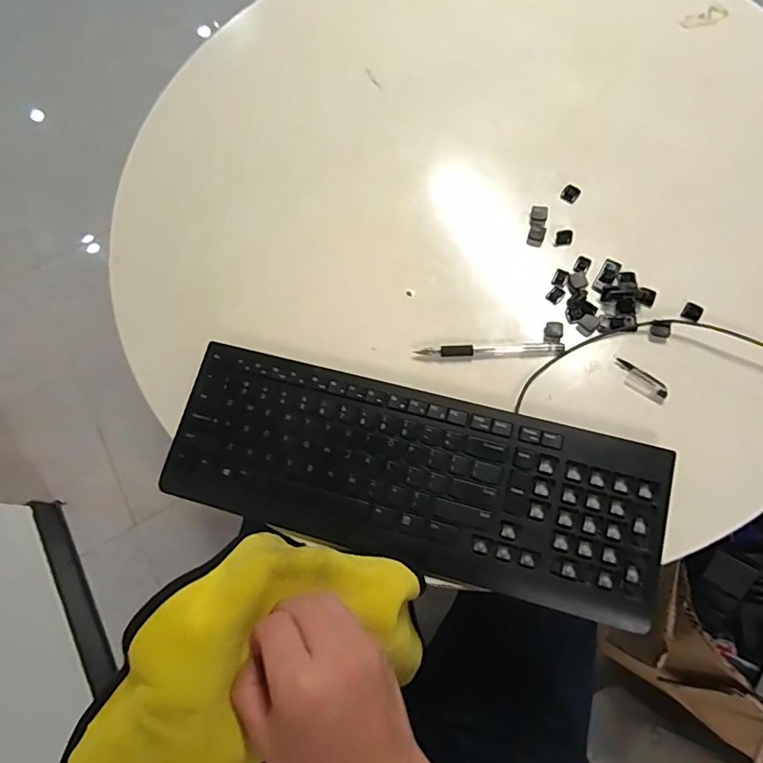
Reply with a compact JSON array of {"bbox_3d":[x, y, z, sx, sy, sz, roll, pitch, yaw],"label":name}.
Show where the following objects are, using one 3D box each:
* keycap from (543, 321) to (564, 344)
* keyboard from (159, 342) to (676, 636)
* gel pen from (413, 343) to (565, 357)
[{"bbox_3d":[0.159,-0.046,0.482,0.018,0.009,0.021,7,71,5],"label":"keycap"},{"bbox_3d":[0.021,0.076,0.444,0.411,0.017,0.143,14,71,8],"label":"keyboard"},{"bbox_3d":[0.100,-0.029,0.484,0.132,0.006,0.010,0,71,5],"label":"gel pen"}]

